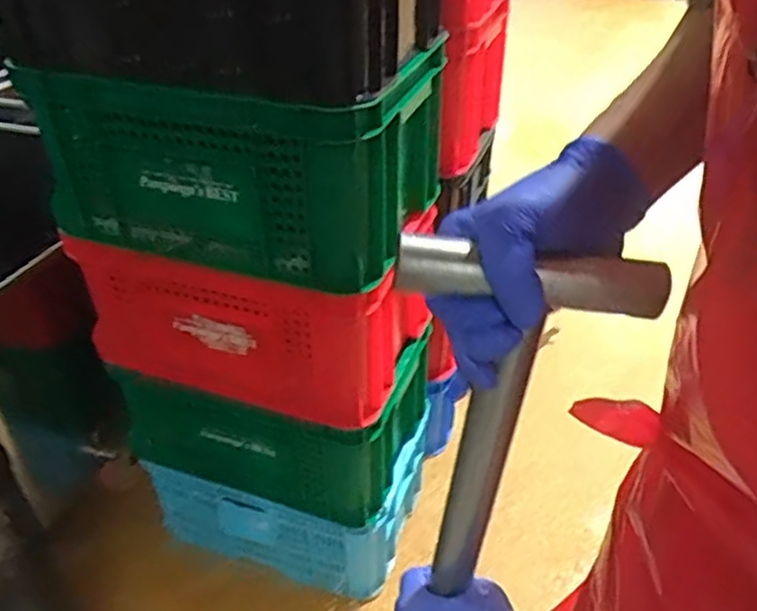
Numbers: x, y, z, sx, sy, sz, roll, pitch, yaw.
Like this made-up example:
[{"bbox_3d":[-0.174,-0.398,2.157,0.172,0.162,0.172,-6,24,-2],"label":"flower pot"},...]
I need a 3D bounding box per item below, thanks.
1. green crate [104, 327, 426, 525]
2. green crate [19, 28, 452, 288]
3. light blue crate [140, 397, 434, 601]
[{"bbox_3d":[-0.196,0.185,1.260,0.501,0.240,0.266,11,38,16],"label":"green crate"},{"bbox_3d":[-0.197,-0.231,0.959,0.488,0.243,0.292,11,38,16],"label":"green crate"},{"bbox_3d":[-0.187,0.387,1.405,0.493,0.260,0.316,11,38,16],"label":"light blue crate"}]

